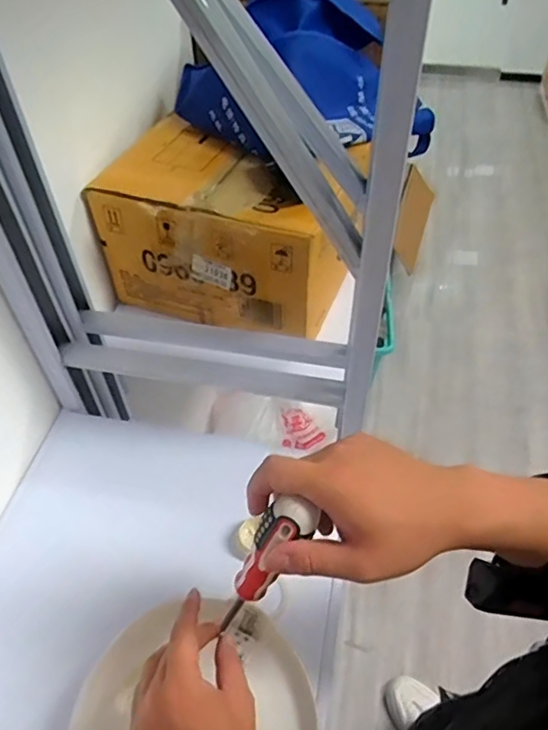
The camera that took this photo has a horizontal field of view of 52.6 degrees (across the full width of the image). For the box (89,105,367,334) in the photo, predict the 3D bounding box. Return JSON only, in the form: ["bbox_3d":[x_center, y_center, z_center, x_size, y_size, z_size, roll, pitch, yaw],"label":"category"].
[{"bbox_3d":[-0.069,-0.203,0.819,0.328,0.183,0.252,14,51,14],"label":"box"}]

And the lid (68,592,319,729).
[{"bbox_3d":[-0.067,0.308,0.476,0.205,0.040,0.191,-1,49,1],"label":"lid"}]

